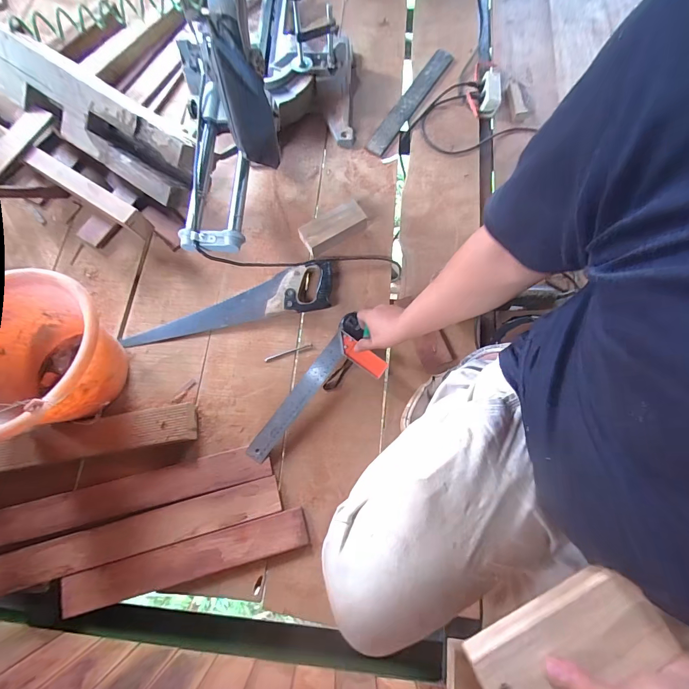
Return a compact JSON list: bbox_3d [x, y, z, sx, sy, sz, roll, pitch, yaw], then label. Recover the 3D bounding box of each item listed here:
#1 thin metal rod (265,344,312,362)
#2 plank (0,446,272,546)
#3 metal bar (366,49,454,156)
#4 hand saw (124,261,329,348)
[{"bbox_3d":[-0.120,0.016,0.743,0.104,0.004,0.008,-18,74,-6],"label":"thin metal rod"},{"bbox_3d":[-0.419,0.285,0.655,0.551,0.009,0.068,-14,74,-5],"label":"plank"},{"bbox_3d":[0.187,-0.670,0.950,0.056,0.020,0.407,31,75,8],"label":"metal bar"},{"bbox_3d":[-0.253,-0.093,0.766,0.469,0.029,0.111,-11,73,-4],"label":"hand saw"}]

